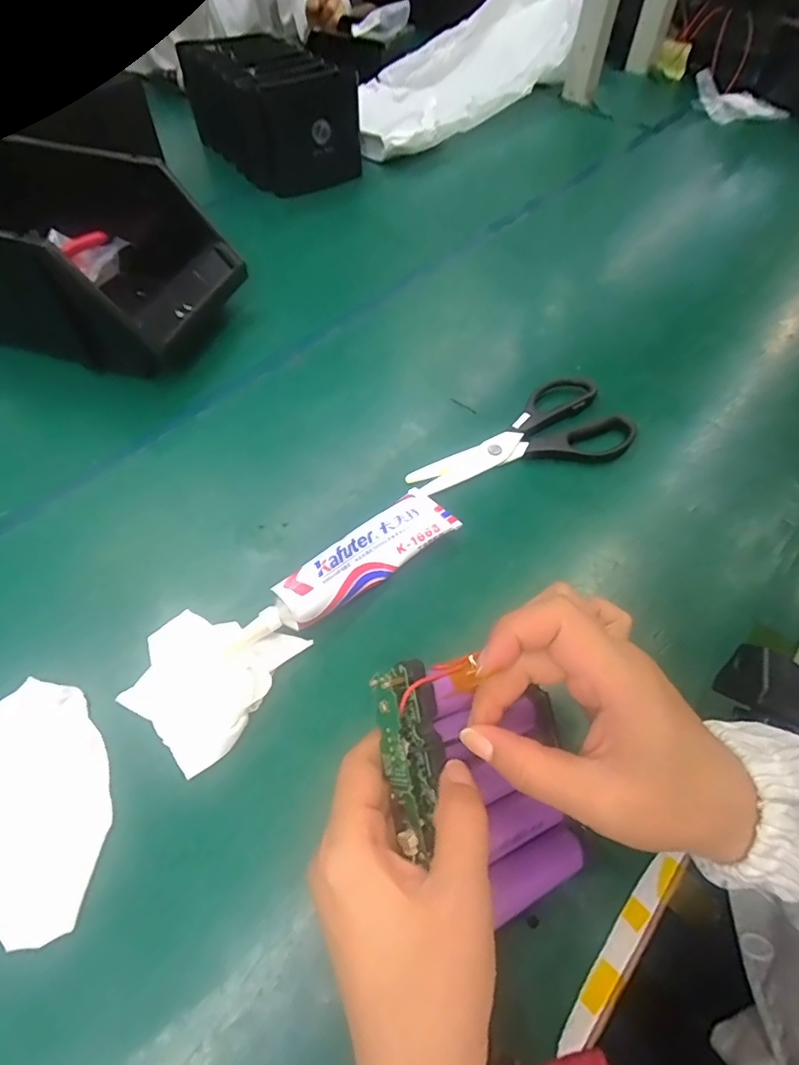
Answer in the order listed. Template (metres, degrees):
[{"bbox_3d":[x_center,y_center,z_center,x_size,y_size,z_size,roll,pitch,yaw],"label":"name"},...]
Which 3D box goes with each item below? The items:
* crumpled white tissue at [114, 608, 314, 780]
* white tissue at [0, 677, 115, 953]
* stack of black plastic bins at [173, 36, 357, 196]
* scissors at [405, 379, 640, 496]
[{"bbox_3d":[-0.116,0.083,0.309,0.080,0.016,0.090,27,60,15],"label":"crumpled white tissue"},{"bbox_3d":[-0.192,0.139,0.269,0.070,0.016,0.122,-10,58,-8],"label":"white tissue"},{"bbox_3d":[-0.168,-0.544,0.674,0.126,0.106,0.224,-35,64,-21],"label":"stack of black plastic bins"},{"bbox_3d":[0.102,-0.066,0.414,0.184,0.012,0.084,-30,63,-19],"label":"scissors"}]

